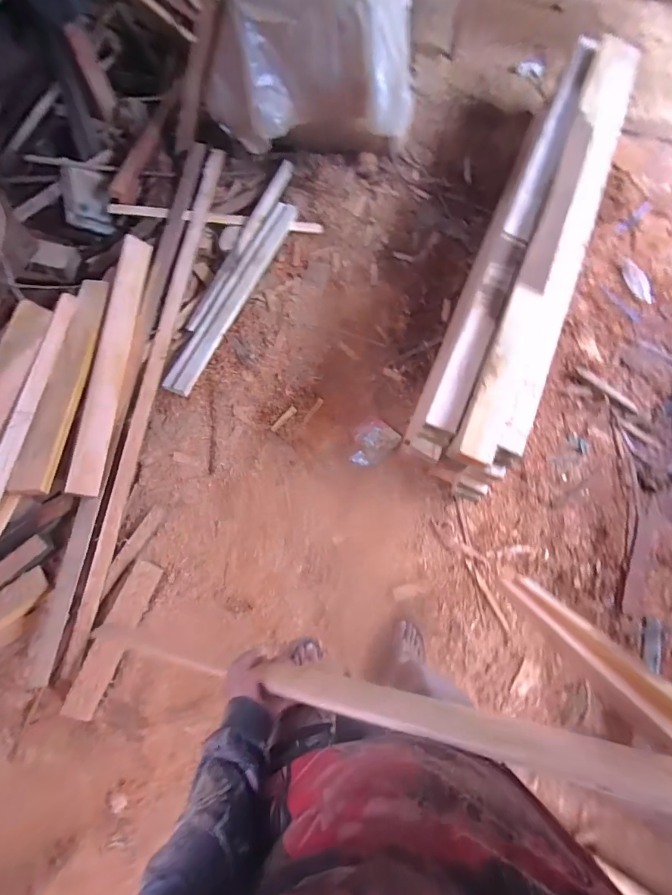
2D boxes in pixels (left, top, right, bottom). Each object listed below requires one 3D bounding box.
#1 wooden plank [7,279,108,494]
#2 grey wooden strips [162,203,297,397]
[{"bbox_3d":[-0.883,-0.245,1.290,0.105,0.033,0.819,21,59,-39],"label":"wooden plank"},{"bbox_3d":[-0.412,-0.664,1.632,0.129,0.049,1.048,21,70,6],"label":"grey wooden strips"}]

